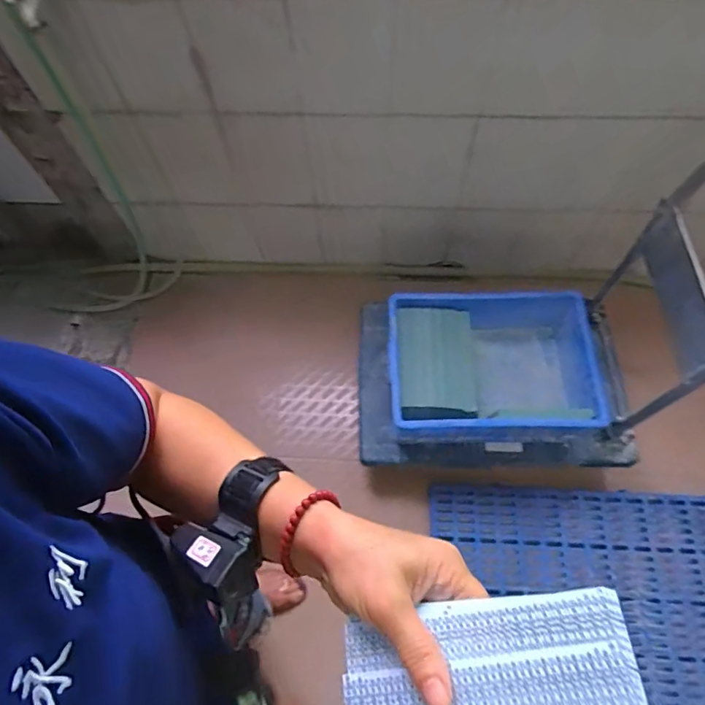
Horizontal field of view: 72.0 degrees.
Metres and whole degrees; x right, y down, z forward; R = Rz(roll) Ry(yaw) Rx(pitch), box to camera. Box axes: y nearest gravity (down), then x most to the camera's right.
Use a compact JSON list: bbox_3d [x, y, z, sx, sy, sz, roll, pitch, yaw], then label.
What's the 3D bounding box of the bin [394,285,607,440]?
[{"bbox_3d":[0.341,0.042,1.225,0.491,0.174,0.350,0,66,3],"label":"bin"}]

